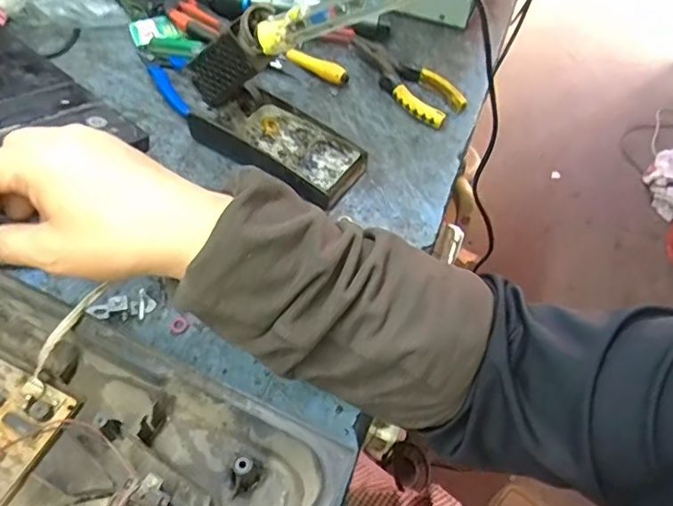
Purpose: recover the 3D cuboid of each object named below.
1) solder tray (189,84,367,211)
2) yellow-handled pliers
[{"bbox_3d":[-0.054,-0.104,0.519,0.159,0.032,0.076,30,58,18],"label":"solder tray"},{"bbox_3d":[0.070,-0.187,0.591,0.058,0.016,0.157,-29,60,-21],"label":"yellow-handled pliers"}]

